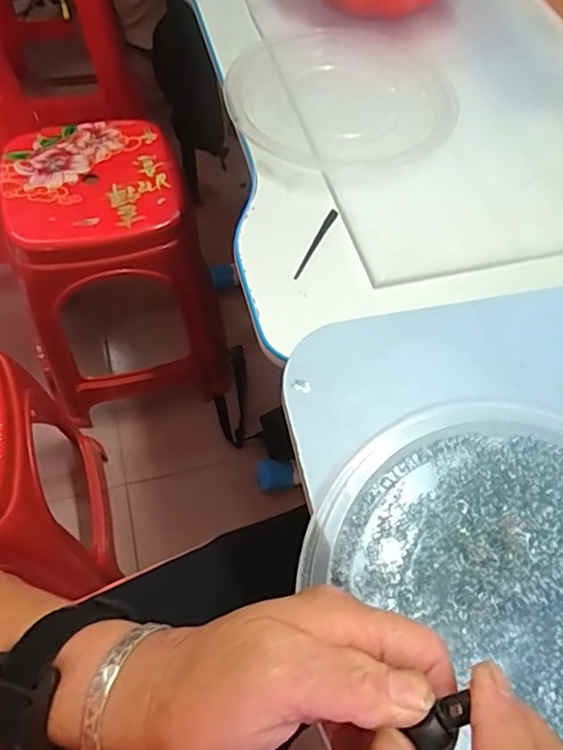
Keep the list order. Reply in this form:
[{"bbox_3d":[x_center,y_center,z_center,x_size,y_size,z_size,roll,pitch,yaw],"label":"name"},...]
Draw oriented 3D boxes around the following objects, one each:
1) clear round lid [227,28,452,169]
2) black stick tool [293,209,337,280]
[{"bbox_3d":[0.062,-0.286,0.595,0.225,0.022,0.195,-1,59,-3],"label":"clear round lid"},{"bbox_3d":[0.030,-0.117,0.513,0.007,0.005,0.086,25,61,12],"label":"black stick tool"}]

